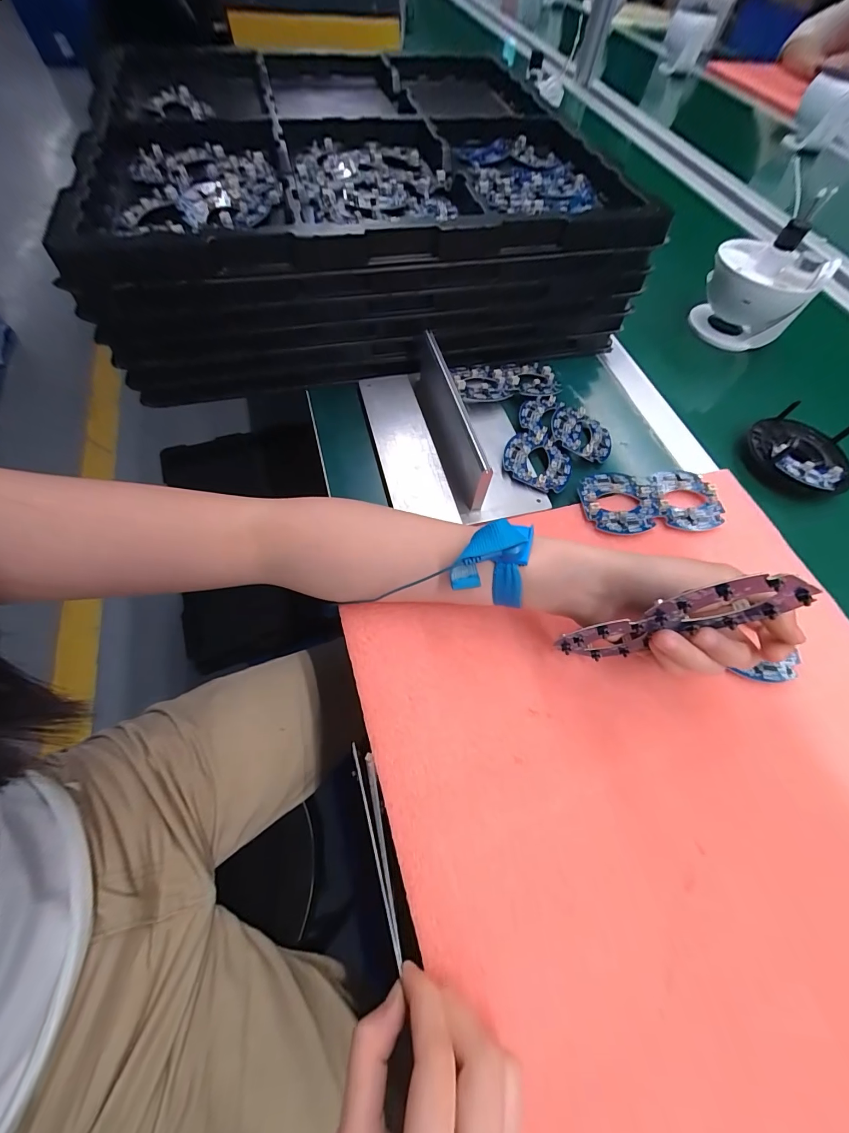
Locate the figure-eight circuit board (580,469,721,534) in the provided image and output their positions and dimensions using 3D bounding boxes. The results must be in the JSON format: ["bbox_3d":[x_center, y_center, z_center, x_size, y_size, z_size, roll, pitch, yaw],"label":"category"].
[{"bbox_3d":[0.205,-0.058,0.344,0.124,0.011,0.062,-3,64,-6],"label":"figure-eight circuit board"}]

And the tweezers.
[{"bbox_3d":[-0.027,0.164,0.225,0.011,0.011,0.106,-13,61,-10],"label":"tweezers"}]

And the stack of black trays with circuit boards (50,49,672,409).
[{"bbox_3d":[-0.071,-0.427,0.456,0.520,0.128,0.441,-10,65,-10],"label":"stack of black trays with circuit boards"}]

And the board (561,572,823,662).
[{"bbox_3d":[0.138,0.034,0.216,0.065,0.126,0.006,14,59,-27],"label":"board"}]

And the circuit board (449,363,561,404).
[{"bbox_3d":[0.087,-0.199,0.403,0.124,0.009,0.054,-13,63,-18],"label":"circuit board"}]

